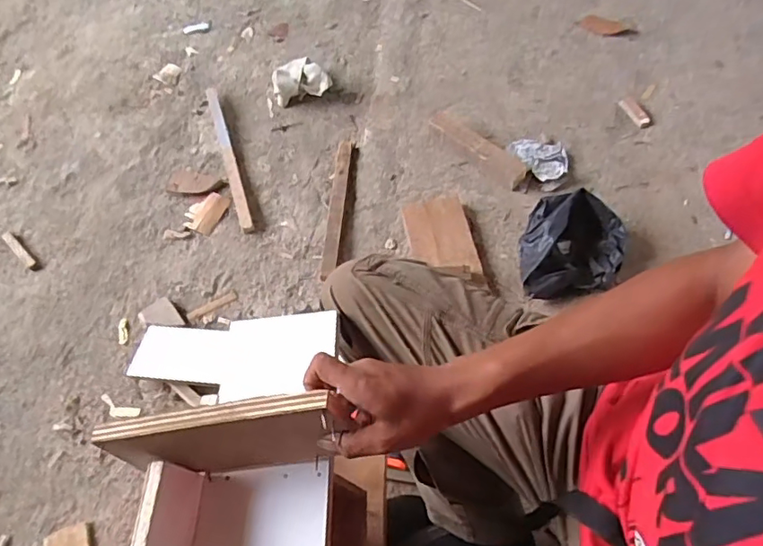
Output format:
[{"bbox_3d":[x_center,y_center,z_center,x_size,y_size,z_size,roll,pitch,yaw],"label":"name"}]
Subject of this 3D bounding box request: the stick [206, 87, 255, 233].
[{"bbox_3d":[-0.344,-0.267,1.225,0.028,0.020,0.414,-18,60,-6],"label":"stick"}]

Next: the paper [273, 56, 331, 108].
[{"bbox_3d":[-0.191,-0.446,1.292,0.130,0.079,0.086,-22,60,-8],"label":"paper"}]

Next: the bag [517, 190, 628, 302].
[{"bbox_3d":[0.351,-0.051,0.999,0.185,0.091,0.201,4,60,7],"label":"bag"}]

